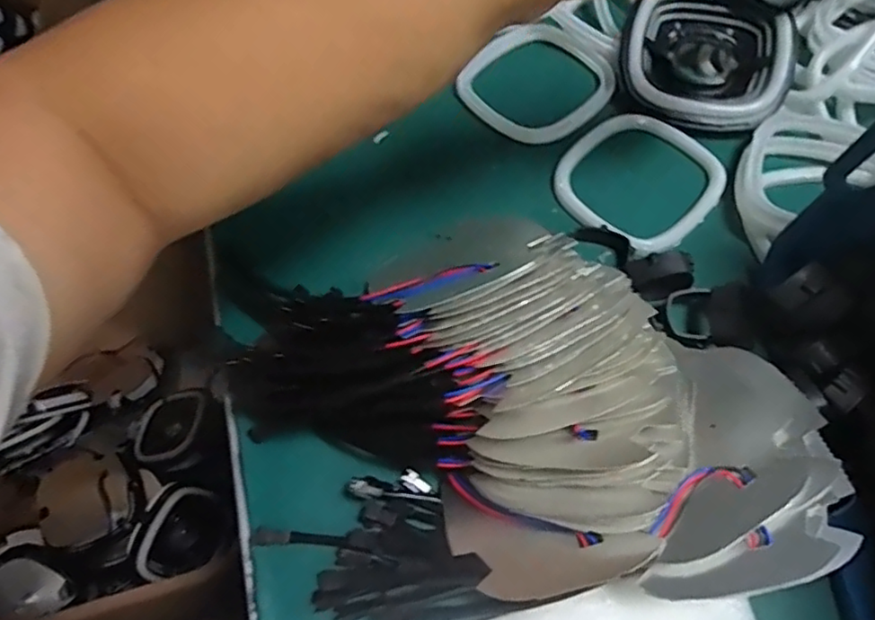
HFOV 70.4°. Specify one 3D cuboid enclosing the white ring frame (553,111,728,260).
[{"bbox_3d":[0.155,-0.102,0.495,0.131,0.018,0.118,-40,69,-21],"label":"white ring frame"}]

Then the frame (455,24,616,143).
[{"bbox_3d":[0.086,-0.199,0.546,0.115,0.016,0.126,41,68,19],"label":"frame"}]

